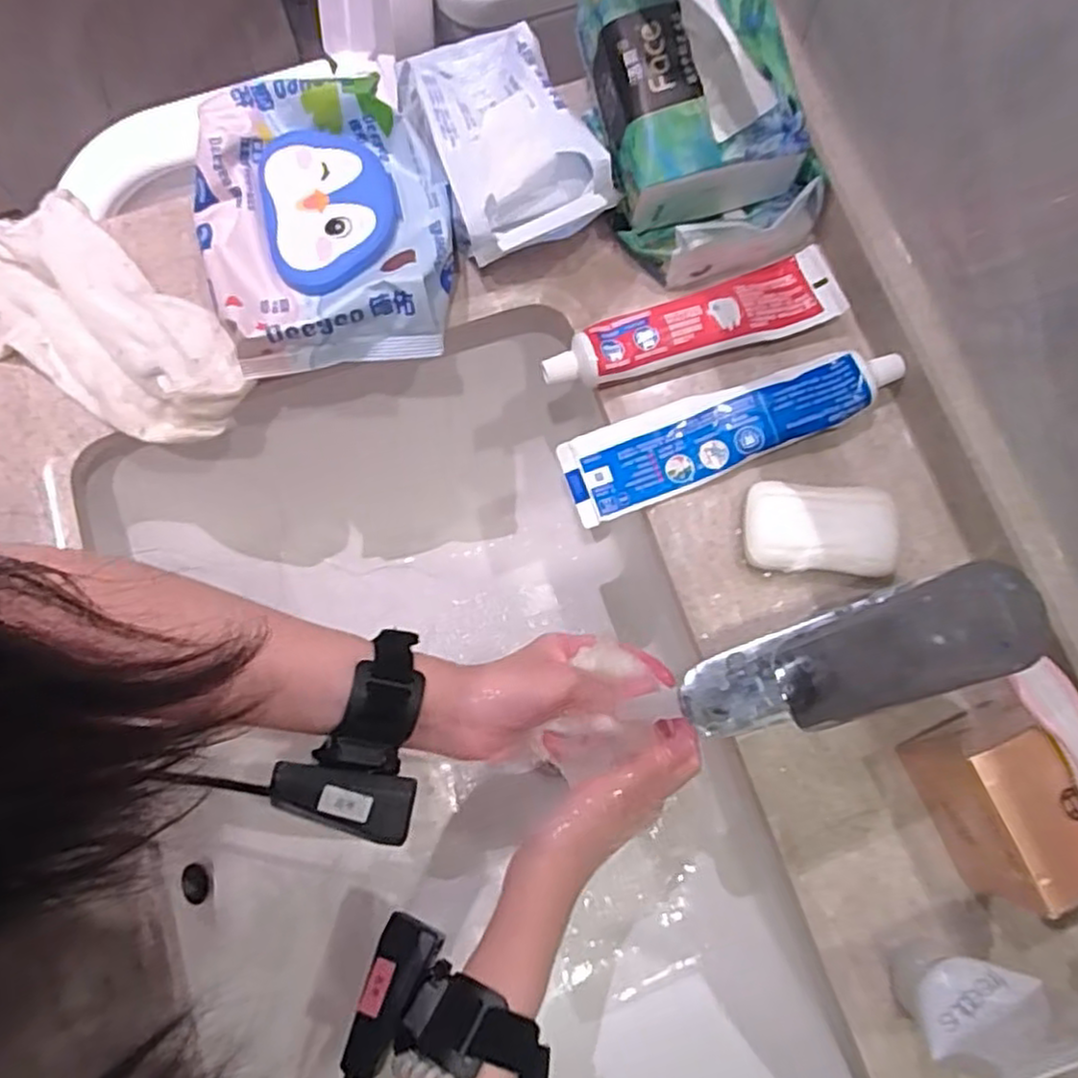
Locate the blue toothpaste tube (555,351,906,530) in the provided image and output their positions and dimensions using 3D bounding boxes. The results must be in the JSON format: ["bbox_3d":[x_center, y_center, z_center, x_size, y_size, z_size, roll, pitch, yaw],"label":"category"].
[{"bbox_3d":[0.109,-0.066,0.405,0.192,0.027,0.048,-20,79,-5],"label":"blue toothpaste tube"}]

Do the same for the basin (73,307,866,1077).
[{"bbox_3d":[-0.040,0.149,0.473,0.346,0.157,0.531,-17,78,-5],"label":"basin"}]

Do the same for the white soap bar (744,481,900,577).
[{"bbox_3d":[0.153,-0.004,0.395,0.079,0.024,0.048,5,77,0],"label":"white soap bar"}]

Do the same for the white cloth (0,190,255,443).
[{"bbox_3d":[-0.270,-0.124,0.419,0.200,0.030,0.106,39,80,7],"label":"white cloth"}]

